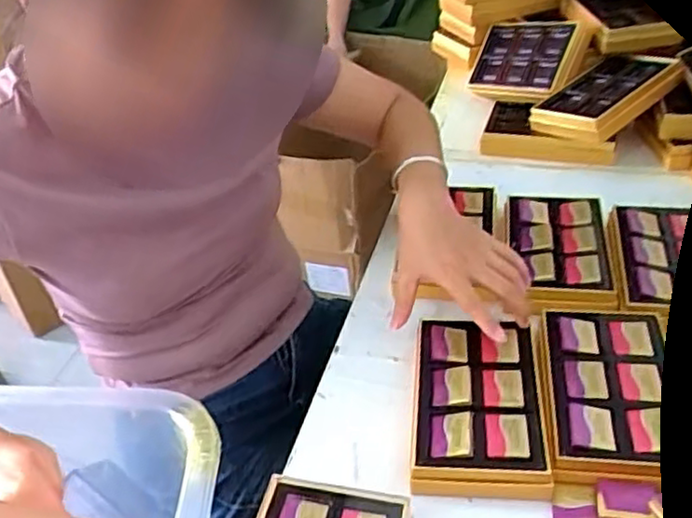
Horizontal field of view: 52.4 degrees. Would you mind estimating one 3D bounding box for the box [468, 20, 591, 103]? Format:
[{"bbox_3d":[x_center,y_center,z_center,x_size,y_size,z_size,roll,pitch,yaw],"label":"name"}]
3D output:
[{"bbox_3d":[0.245,-0.278,0.995,0.026,0.114,0.181,14,10,-34],"label":"box"}]

